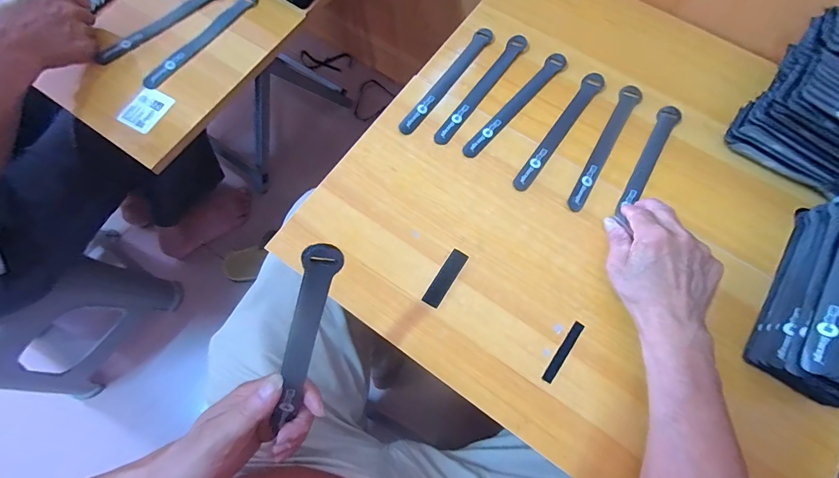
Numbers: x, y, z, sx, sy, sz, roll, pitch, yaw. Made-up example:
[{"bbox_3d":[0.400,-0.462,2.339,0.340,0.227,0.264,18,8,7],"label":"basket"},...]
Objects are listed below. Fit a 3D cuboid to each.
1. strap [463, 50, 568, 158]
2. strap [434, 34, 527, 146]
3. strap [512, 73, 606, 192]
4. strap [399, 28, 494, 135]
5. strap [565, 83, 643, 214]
[{"bbox_3d":[0.127,-0.176,0.478,0.025,0.004,0.199,40,76,11],"label":"strap"},{"bbox_3d":[0.083,-0.200,0.483,0.024,0.010,0.196,34,75,9],"label":"strap"},{"bbox_3d":[0.177,-0.139,0.464,0.026,0.005,0.198,37,76,10],"label":"strap"},{"bbox_3d":[0.037,-0.215,0.490,0.023,0.004,0.200,36,76,10],"label":"strap"},{"bbox_3d":[0.232,-0.117,0.457,0.023,0.004,0.199,30,75,9],"label":"strap"}]

